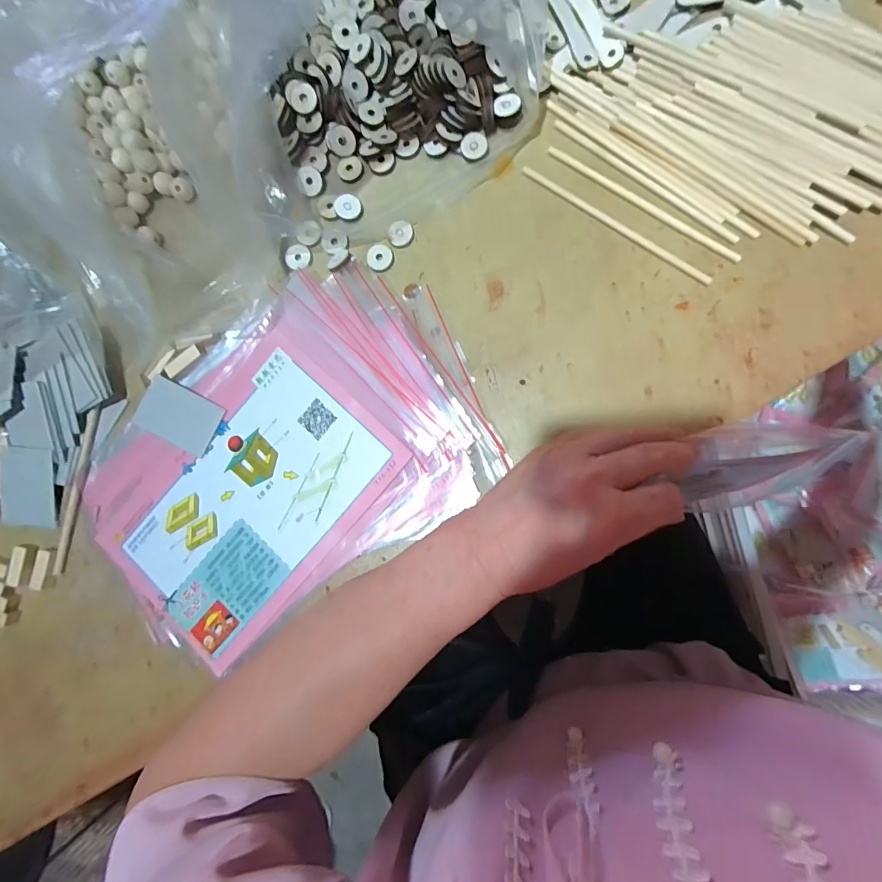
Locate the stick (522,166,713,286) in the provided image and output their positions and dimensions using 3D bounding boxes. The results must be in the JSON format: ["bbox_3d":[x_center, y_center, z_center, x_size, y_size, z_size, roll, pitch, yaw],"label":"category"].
[{"bbox_3d":[0.117,-0.149,0.300,0.148,0.005,0.006,37,91,5],"label":"stick"}]

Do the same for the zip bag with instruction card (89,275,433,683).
[{"bbox_3d":[-0.135,0.026,0.312,0.233,0.014,0.169,-41,83,2],"label":"zip bag with instruction card"}]

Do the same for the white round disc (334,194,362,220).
[{"bbox_3d":[-0.068,-0.172,0.325,0.019,0.005,0.020,0,86,6],"label":"white round disc"}]

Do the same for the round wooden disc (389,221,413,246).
[{"bbox_3d":[-0.029,-0.151,0.321,0.017,0.005,0.017,0,86,6],"label":"round wooden disc"}]

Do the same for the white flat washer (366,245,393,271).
[{"bbox_3d":[-0.044,-0.134,0.320,0.018,0.004,0.019,0,86,6],"label":"white flat washer"}]

